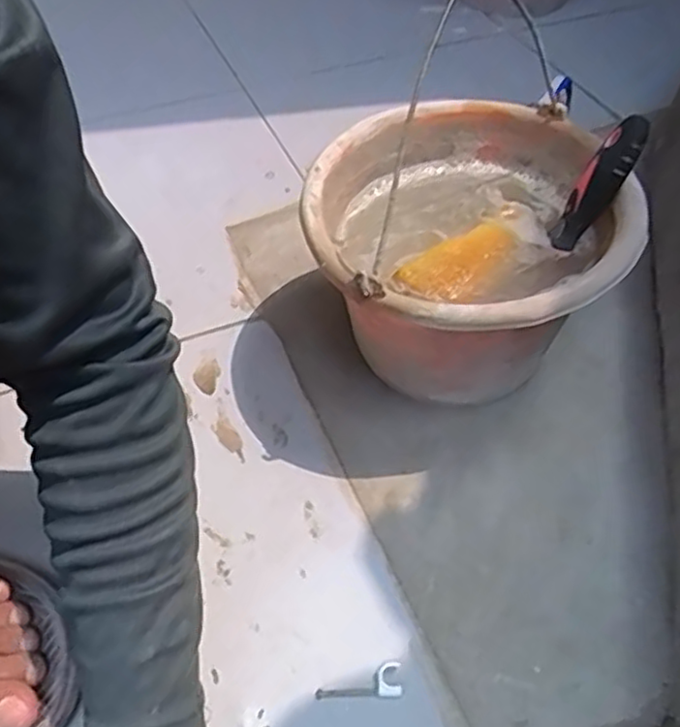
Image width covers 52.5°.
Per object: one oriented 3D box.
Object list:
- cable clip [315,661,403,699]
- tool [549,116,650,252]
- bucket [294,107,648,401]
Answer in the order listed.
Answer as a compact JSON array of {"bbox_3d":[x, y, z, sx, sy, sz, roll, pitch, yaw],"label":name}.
[{"bbox_3d":[0.011,0.197,0.425,0.052,0.006,0.020,-3,50,-3],"label":"cable clip"},{"bbox_3d":[0.186,-0.127,0.500,0.018,0.101,0.028,-3,45,-34],"label":"tool"},{"bbox_3d":[0.093,-0.071,0.547,0.220,0.167,0.242,-1,47,1],"label":"bucket"}]

